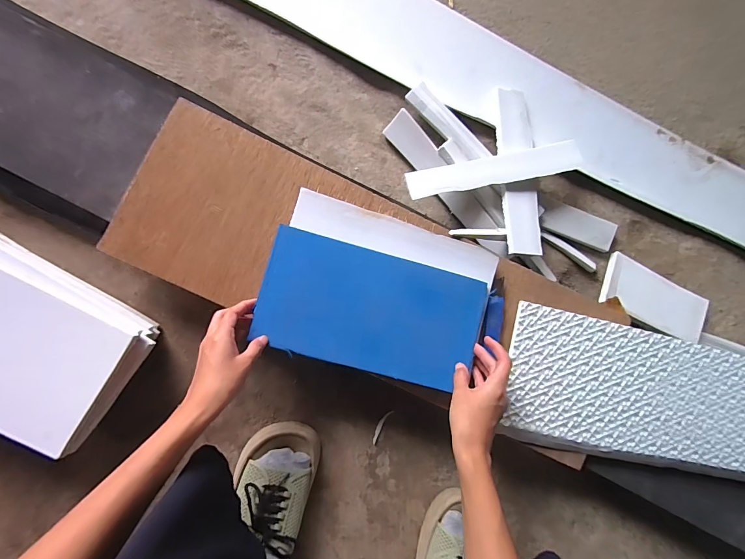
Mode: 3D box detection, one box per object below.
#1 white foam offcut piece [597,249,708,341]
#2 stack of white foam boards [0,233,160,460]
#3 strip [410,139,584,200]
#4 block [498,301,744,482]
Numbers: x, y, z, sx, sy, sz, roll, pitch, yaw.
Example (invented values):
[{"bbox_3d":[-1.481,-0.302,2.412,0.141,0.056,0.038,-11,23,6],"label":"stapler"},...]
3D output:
[{"bbox_3d":[0.455,0.034,0.594,0.165,0.034,0.084,29,81,-4],"label":"white foam offcut piece"},{"bbox_3d":[-0.436,0.068,0.443,0.288,0.092,0.172,32,81,-3],"label":"stack of white foam boards"},{"bbox_3d":[0.189,-0.169,0.560,0.279,0.011,0.053,-12,70,-8],"label":"strip"},{"bbox_3d":[0.446,0.182,0.520,0.540,0.016,0.177,14,82,-6],"label":"block"}]

